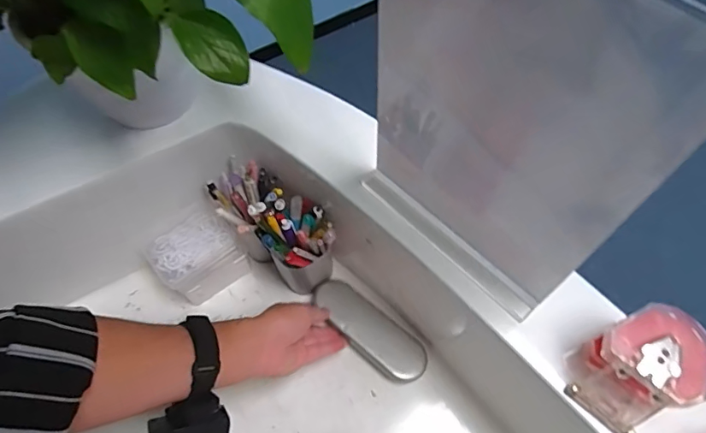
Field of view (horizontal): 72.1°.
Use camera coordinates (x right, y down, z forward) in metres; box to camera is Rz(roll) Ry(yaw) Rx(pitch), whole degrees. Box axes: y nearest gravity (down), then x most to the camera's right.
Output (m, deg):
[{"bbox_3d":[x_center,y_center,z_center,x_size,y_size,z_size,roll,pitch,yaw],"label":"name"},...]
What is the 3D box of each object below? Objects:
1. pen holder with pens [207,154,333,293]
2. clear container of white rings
[{"bbox_3d":[-0.099,0.019,0.631,0.168,0.148,0.080,33,68,16],"label":"pen holder with pens"},{"bbox_3d":[-0.207,0.053,0.648,0.105,0.077,0.090,-34,68,-16],"label":"clear container of white rings"}]

